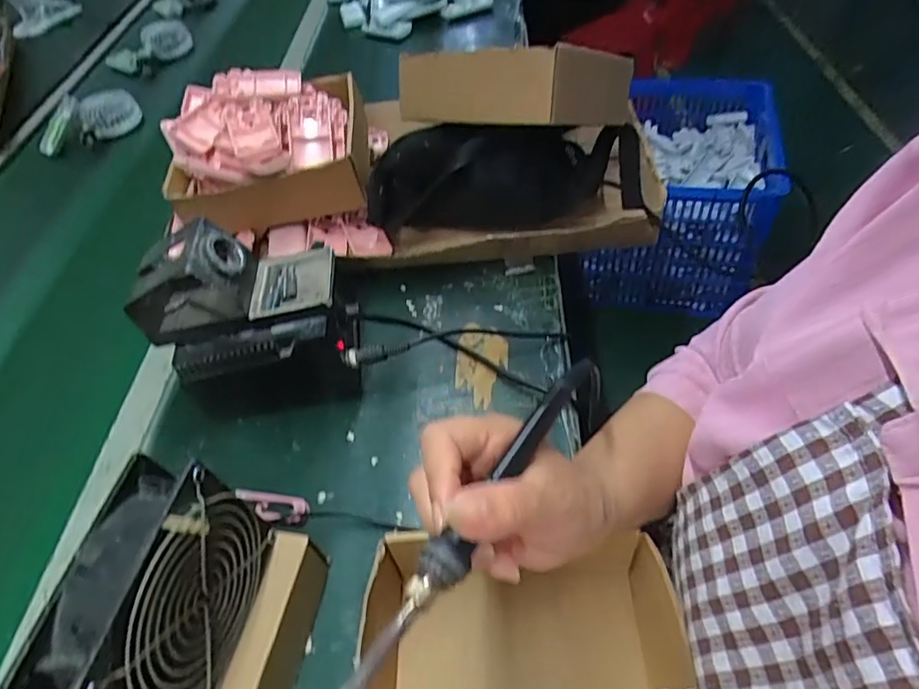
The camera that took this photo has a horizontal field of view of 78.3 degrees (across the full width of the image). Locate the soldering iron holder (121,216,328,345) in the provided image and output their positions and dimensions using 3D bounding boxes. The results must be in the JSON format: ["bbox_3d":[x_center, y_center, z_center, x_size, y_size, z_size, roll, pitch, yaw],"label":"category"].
[{"bbox_3d":[-0.193,-0.059,0.479,0.162,0.077,0.077,-9,50,-2],"label":"soldering iron holder"}]

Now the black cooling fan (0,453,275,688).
[{"bbox_3d":[-0.167,0.141,0.322,0.048,0.112,0.117,5,51,10],"label":"black cooling fan"}]

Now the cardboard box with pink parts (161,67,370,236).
[{"bbox_3d":[-0.220,-0.238,0.667,0.212,0.110,0.189,-11,50,-3],"label":"cardboard box with pink parts"}]

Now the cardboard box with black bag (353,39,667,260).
[{"bbox_3d":[0.052,-0.203,0.609,0.319,0.178,0.170,-5,50,2],"label":"cardboard box with black bag"}]

